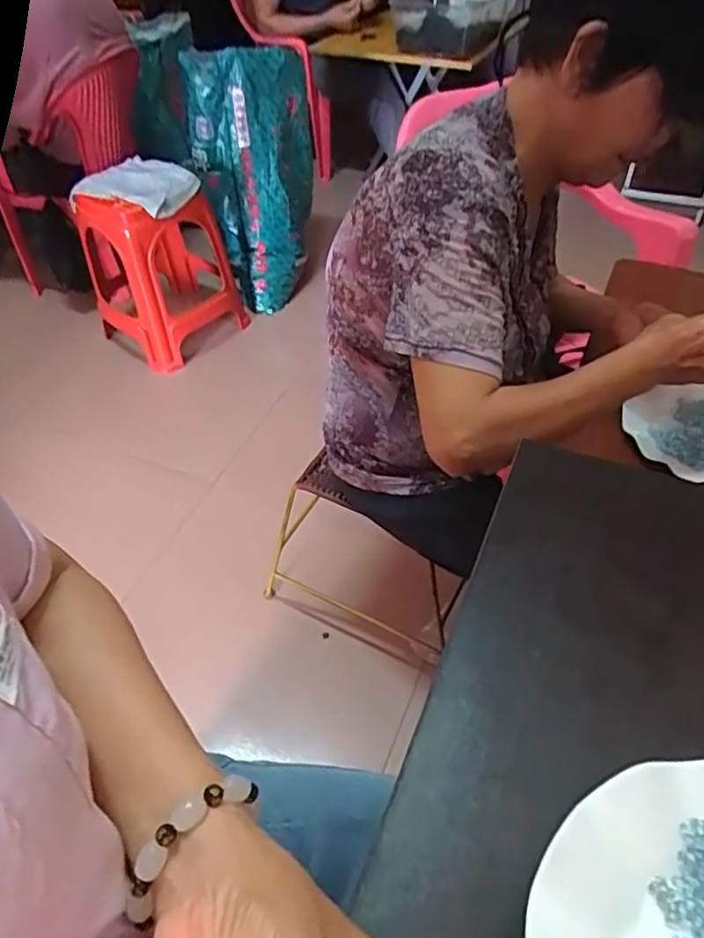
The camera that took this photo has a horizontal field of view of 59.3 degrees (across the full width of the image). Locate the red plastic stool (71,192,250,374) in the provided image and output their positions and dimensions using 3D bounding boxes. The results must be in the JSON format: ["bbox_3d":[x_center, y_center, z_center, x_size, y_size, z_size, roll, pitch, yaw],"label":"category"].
[{"bbox_3d":[-0.540,-0.573,1.741,0.355,0.415,0.350,33,54,28],"label":"red plastic stool"}]

